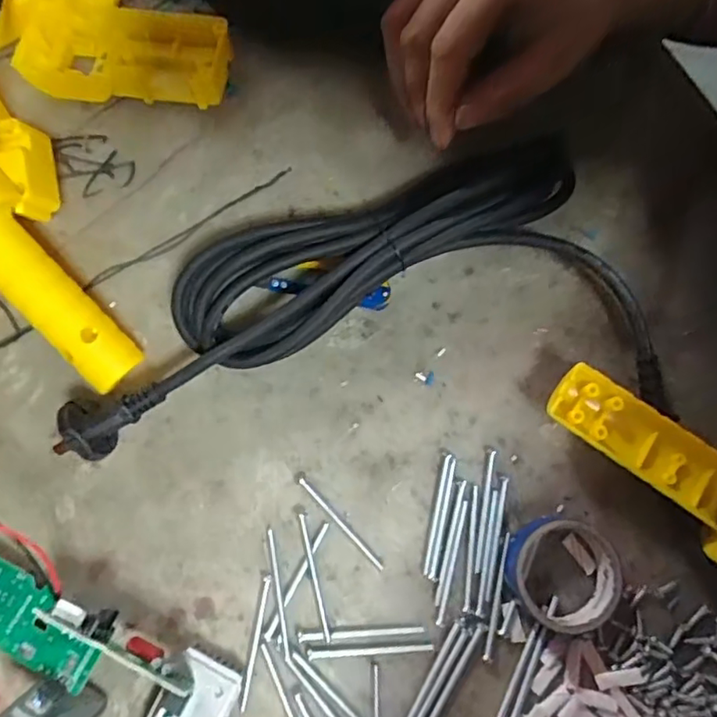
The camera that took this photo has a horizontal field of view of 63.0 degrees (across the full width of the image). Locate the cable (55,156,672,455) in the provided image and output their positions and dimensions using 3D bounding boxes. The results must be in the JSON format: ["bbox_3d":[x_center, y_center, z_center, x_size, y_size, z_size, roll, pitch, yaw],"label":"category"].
[{"bbox_3d":[-0.001,-0.035,0.305,0.296,0.053,0.139,-7,77,-2],"label":"cable"}]

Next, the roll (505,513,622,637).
[{"bbox_3d":[0.100,0.105,0.288,0.050,0.020,0.050,0,77,0],"label":"roll"}]

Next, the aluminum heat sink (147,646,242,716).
[{"bbox_3d":[-0.078,0.166,0.281,0.033,0.016,0.044,26,78,6],"label":"aluminum heat sink"}]

